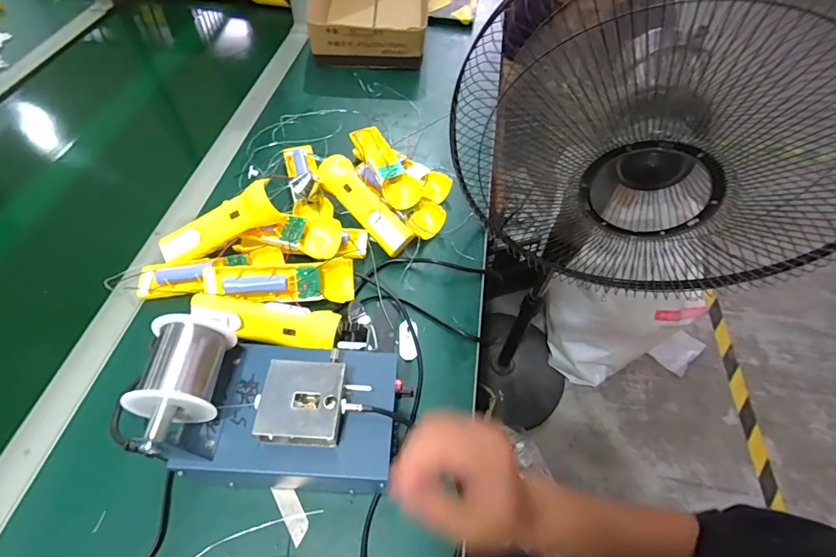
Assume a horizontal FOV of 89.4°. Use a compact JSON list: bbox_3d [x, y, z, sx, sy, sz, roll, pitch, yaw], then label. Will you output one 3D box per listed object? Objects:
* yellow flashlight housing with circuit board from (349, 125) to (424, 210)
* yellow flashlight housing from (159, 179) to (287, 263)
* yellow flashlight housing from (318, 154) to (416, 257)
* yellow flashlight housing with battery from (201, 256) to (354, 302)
[{"bbox_3d":[-0.046,-0.159,0.608,0.059,0.041,0.157,-24,59,-17],"label":"yellow flashlight housing with circuit board"},{"bbox_3d":[-0.239,-0.061,0.512,0.160,0.043,0.031,-24,56,13],"label":"yellow flashlight housing"},{"bbox_3d":[-0.074,-0.104,0.573,0.045,0.034,0.177,-33,62,-22],"label":"yellow flashlight housing"},{"bbox_3d":[-0.160,0.009,0.499,0.164,0.045,0.045,-6,56,-6],"label":"yellow flashlight housing with battery"}]

